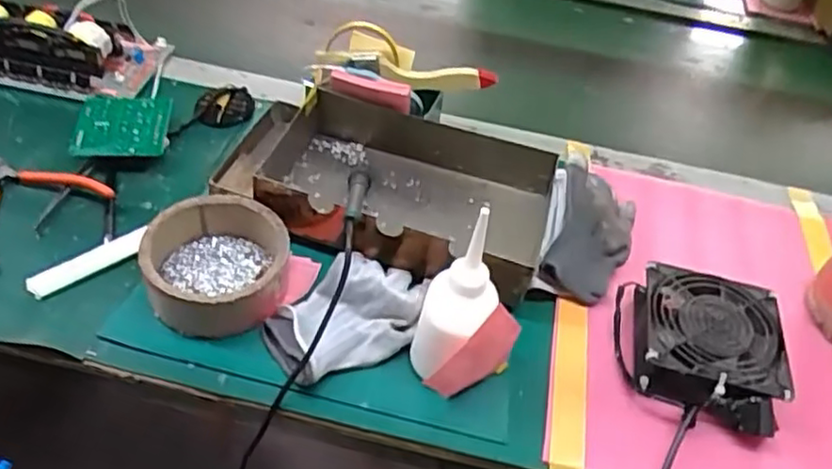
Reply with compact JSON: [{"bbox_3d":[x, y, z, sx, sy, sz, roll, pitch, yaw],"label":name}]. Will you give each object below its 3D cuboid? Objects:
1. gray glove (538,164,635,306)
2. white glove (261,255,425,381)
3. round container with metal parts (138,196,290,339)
[{"bbox_3d":[0.176,-0.010,0.675,0.082,0.079,0.150,20,46,10],"label":"gray glove"},{"bbox_3d":[-0.061,0.066,0.590,0.136,0.050,0.095,-20,52,-26],"label":"white glove"},{"bbox_3d":[-0.174,0.027,0.602,0.122,0.057,0.118,0,46,-10],"label":"round container with metal parts"}]

